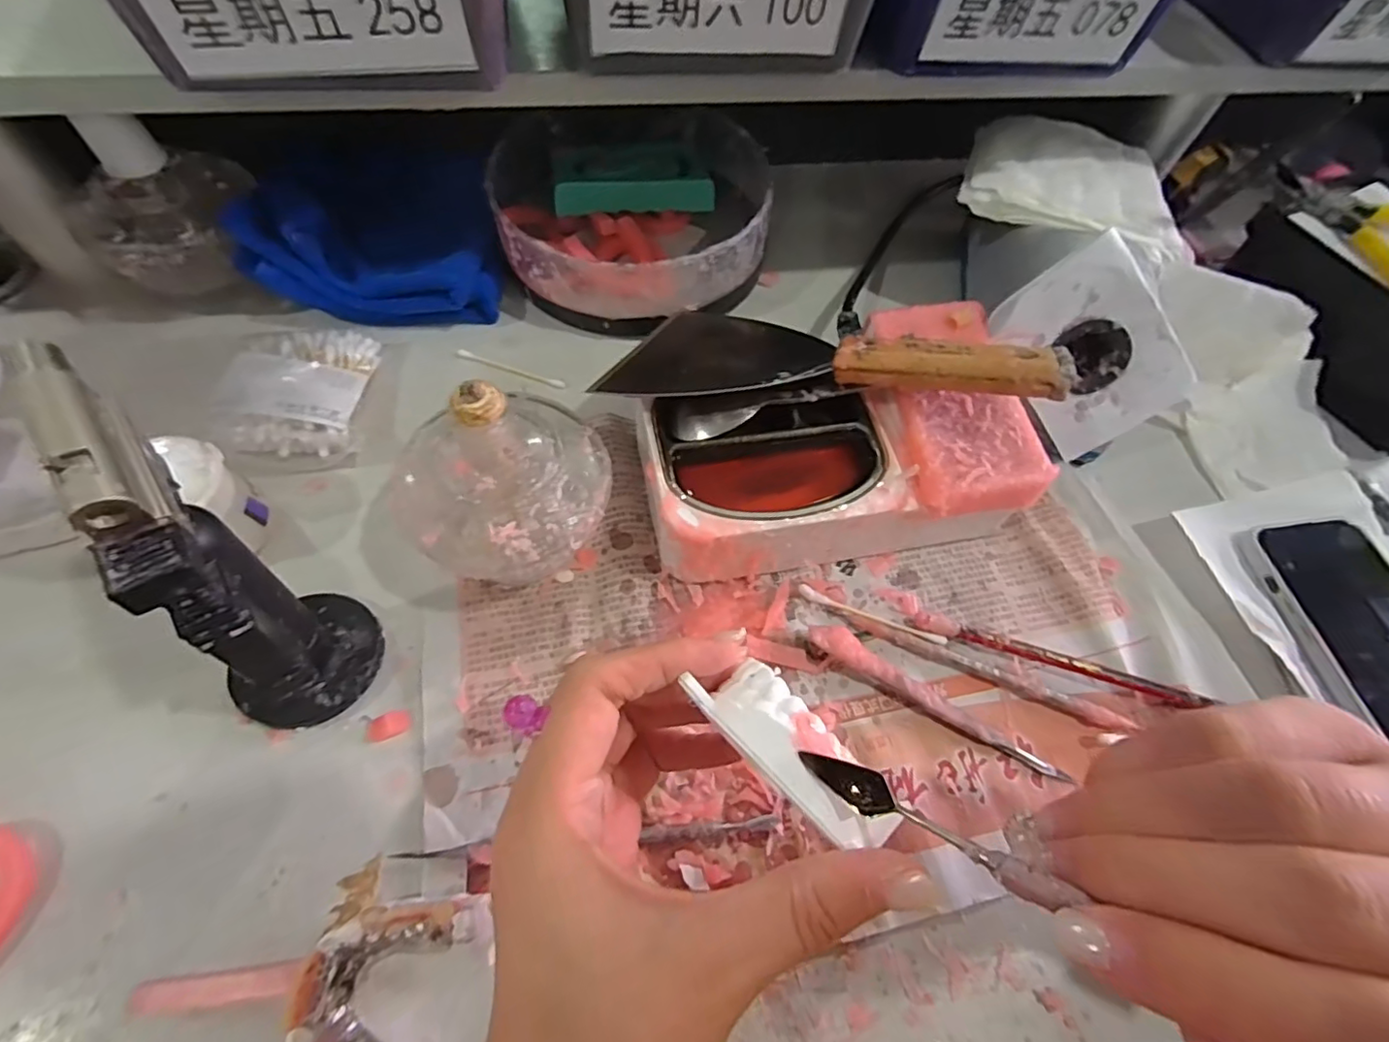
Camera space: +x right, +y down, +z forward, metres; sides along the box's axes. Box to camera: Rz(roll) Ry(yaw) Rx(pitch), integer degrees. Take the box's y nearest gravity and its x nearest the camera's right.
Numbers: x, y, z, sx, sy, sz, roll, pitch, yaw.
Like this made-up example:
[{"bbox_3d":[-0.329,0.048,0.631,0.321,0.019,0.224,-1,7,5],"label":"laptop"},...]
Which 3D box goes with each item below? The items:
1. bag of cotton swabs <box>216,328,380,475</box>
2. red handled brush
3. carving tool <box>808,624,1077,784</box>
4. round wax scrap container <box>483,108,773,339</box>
[{"bbox_3d":[-0.213,-0.070,0.326,0.065,0.026,0.087,-5,62,-6],"label":"bag of cotton swabs"},{"bbox_3d":[0.151,0.064,0.300,0.198,0.009,0.010,15,62,4],"label":"red handled brush"},{"bbox_3d":[0.113,0.087,0.281,0.129,0.013,0.015,31,64,13],"label":"carving tool"},{"bbox_3d":[-0.042,-0.213,0.403,0.171,0.052,0.187,-2,62,-5],"label":"round wax scrap container"}]

